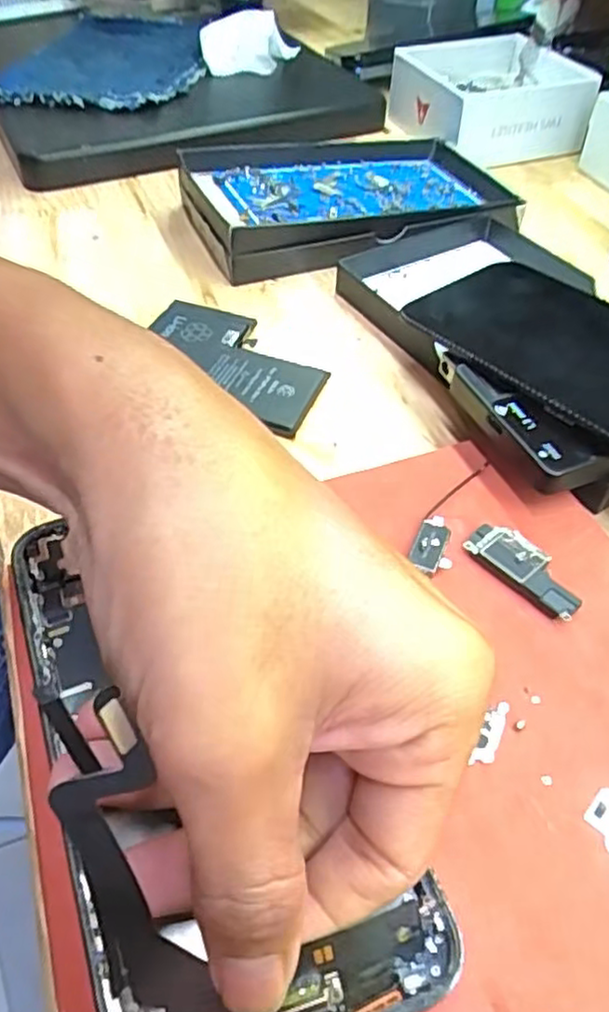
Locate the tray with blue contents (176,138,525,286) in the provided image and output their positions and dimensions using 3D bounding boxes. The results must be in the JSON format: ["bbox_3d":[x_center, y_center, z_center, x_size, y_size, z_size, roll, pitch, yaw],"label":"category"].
[{"bbox_3d":[0.026,-0.179,0.394,0.174,0.033,0.116,-16,50,-14],"label":"tray with blue contents"}]

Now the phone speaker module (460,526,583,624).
[{"bbox_3d":[0.072,0.020,0.221,0.016,0.006,0.040,-37,58,-28],"label":"phone speaker module"}]

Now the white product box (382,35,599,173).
[{"bbox_3d":[0.123,-0.272,0.456,0.107,0.051,0.096,-11,50,-10],"label":"white product box"}]

